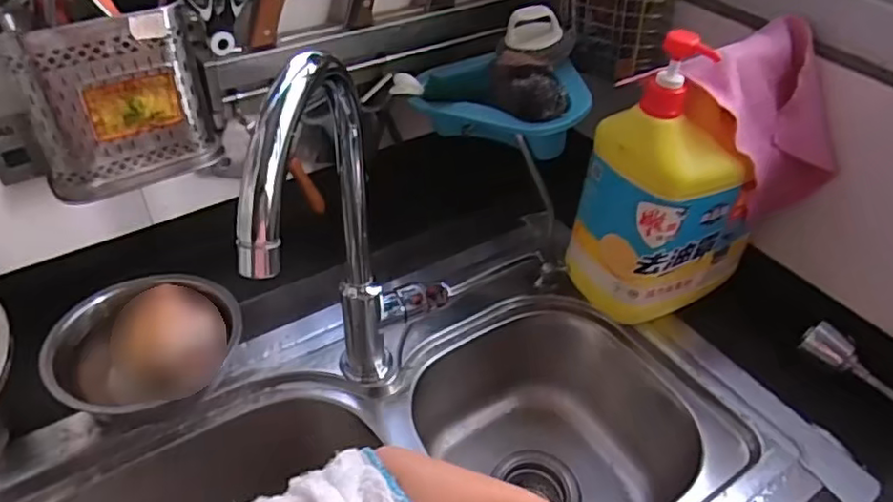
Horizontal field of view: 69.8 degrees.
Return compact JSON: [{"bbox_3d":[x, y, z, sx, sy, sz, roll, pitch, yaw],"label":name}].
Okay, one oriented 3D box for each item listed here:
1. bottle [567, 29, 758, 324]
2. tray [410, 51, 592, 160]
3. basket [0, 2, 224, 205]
[{"bbox_3d":[0.243,-0.068,0.672,0.156,0.312,0.107,-15,46,-20],"label":"bottle"},{"bbox_3d":[0.061,-0.174,0.735,0.203,0.070,0.121,18,44,15],"label":"tray"},{"bbox_3d":[-0.296,-0.145,0.595,0.164,0.150,0.076,-22,49,-26],"label":"basket"}]

